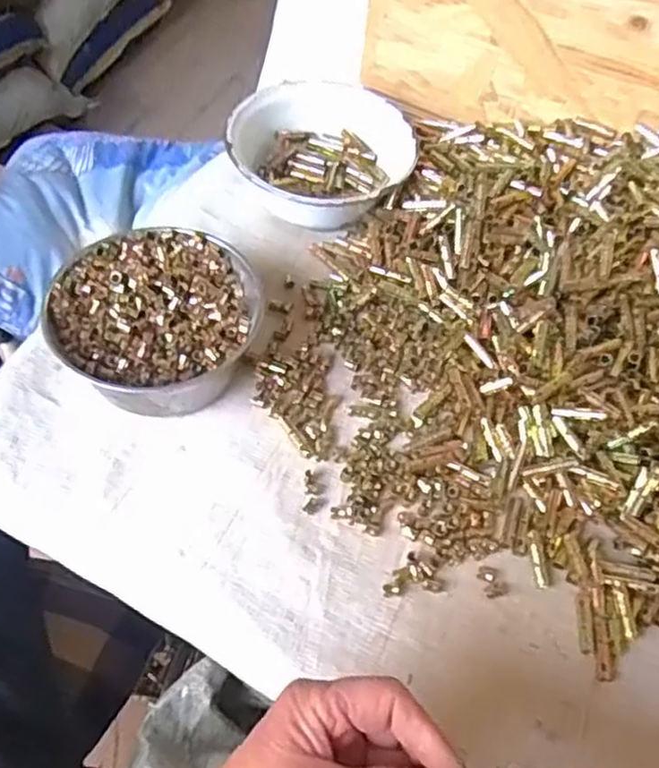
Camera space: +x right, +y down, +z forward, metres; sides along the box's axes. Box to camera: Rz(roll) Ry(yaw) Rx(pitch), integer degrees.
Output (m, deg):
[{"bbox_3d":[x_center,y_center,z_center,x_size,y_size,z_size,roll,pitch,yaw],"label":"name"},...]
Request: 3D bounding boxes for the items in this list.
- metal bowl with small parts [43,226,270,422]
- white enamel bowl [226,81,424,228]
[{"bbox_3d":[-0.135,-0.051,0.549,0.138,0.063,0.148,1,57,-1],"label":"metal bowl with small parts"},{"bbox_3d":[-0.010,-0.212,0.675,0.169,0.074,0.163,1,57,-1],"label":"white enamel bowl"}]

